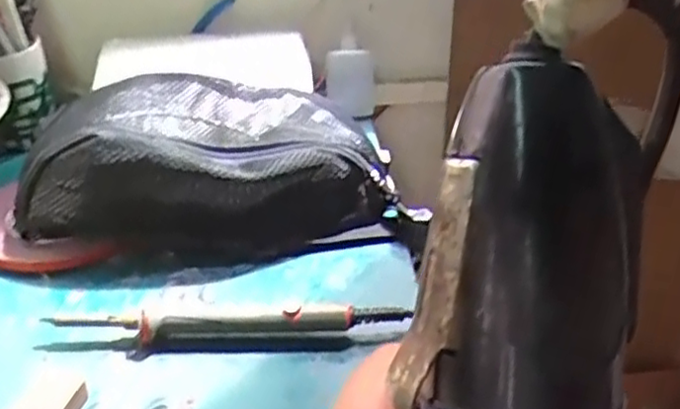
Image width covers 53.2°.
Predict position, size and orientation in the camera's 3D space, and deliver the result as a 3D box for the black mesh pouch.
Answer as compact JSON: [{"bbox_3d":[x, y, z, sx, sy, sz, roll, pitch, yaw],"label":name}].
[{"bbox_3d":[-0.093,-0.030,0.545,0.288,0.101,0.123,0,33,-1],"label":"black mesh pouch"}]

